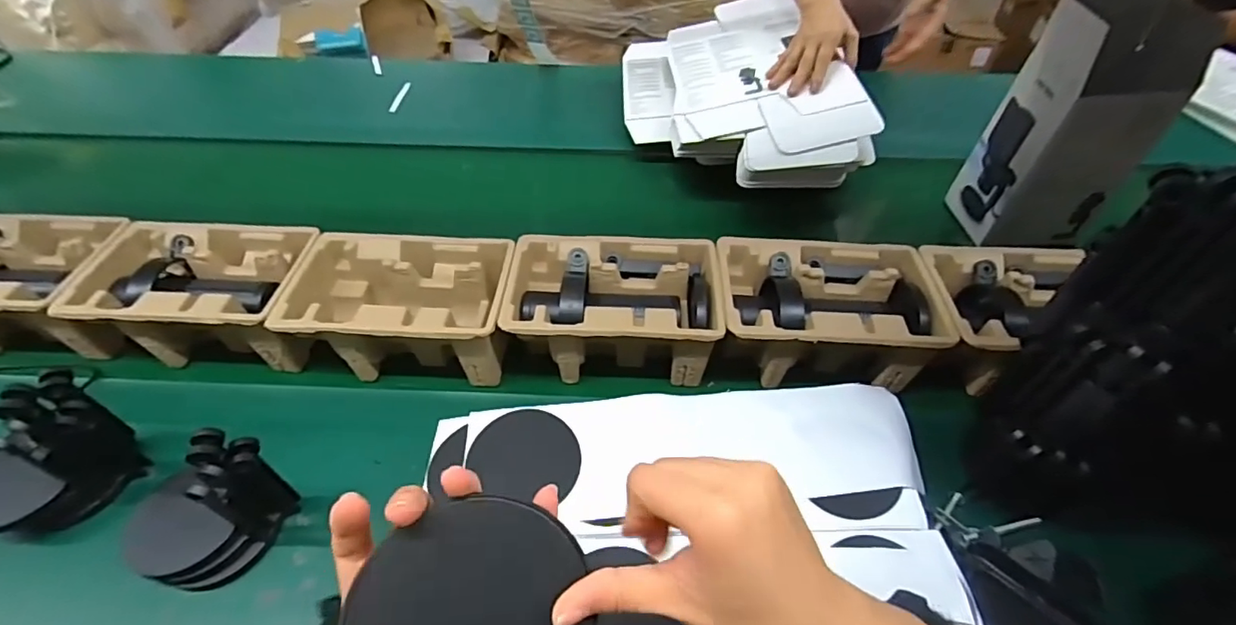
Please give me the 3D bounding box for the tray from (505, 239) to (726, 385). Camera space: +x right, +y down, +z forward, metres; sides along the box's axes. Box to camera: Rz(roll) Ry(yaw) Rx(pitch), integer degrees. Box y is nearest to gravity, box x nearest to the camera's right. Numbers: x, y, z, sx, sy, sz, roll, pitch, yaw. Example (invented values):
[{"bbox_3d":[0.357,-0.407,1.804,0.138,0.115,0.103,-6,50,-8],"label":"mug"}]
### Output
[{"bbox_3d":[-0.008,-0.010,0.614,0.221,0.101,0.143,5,49,-3],"label":"tray"}]

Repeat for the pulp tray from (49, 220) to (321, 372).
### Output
[{"bbox_3d":[-0.467,-0.017,0.637,0.229,0.127,0.148,6,49,-2],"label":"pulp tray"}]

